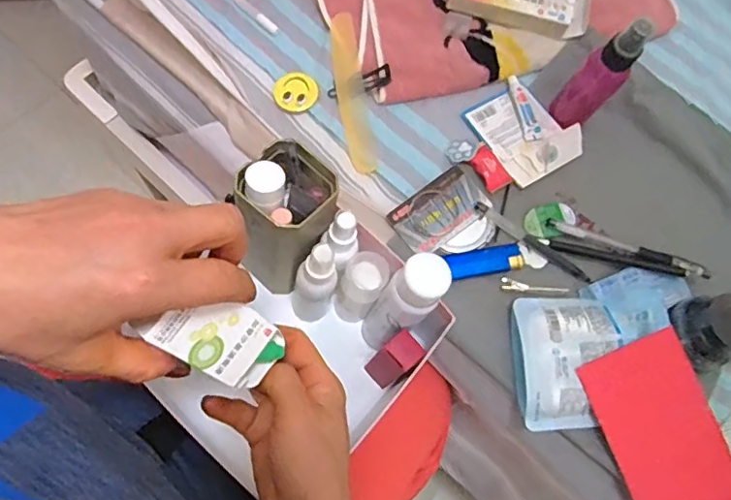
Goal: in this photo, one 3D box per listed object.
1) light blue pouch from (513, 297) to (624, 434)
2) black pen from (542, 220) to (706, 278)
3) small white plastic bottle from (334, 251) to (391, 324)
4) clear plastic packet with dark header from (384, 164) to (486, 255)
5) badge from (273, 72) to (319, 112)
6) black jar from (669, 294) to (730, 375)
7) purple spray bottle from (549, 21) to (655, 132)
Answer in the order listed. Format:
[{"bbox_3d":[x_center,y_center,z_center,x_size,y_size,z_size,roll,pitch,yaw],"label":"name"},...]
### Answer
[{"bbox_3d":[0.165,0.093,0.458,0.081,0.029,0.105,0,73,-3],"label":"light blue pouch"},{"bbox_3d":[0.234,-0.003,0.496,0.144,0.016,0.013,20,73,4],"label":"black pen"},{"bbox_3d":[-0.005,0.034,0.477,0.036,0.094,0.045,43,76,10],"label":"small white plastic bottle"},{"bbox_3d":[0.068,-0.035,0.506,0.083,0.004,0.053,-34,77,-12],"label":"clear plastic packet with dark header"},{"bbox_3d":[-0.067,-0.154,0.538,0.042,0.004,0.040,1,73,-2],"label":"badge"},{"bbox_3d":[0.291,0.069,0.464,0.053,0.055,0.061,-12,74,-6],"label":"black jar"},{"bbox_3d":[0.207,-0.155,0.486,0.040,0.121,0.035,36,75,8],"label":"purple spray bottle"}]

